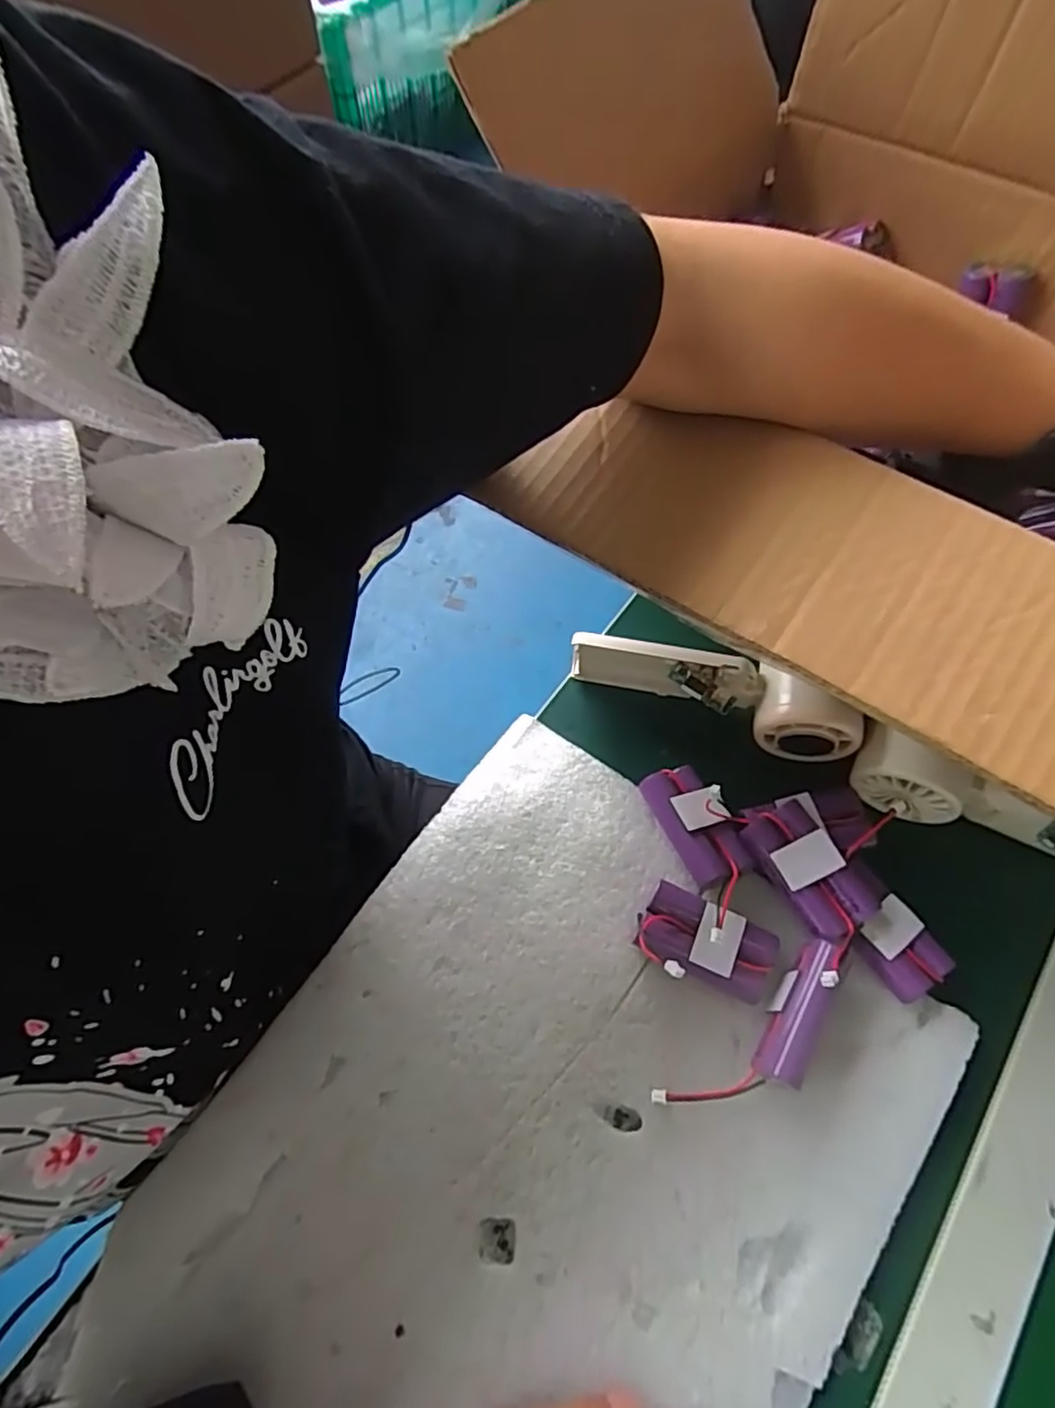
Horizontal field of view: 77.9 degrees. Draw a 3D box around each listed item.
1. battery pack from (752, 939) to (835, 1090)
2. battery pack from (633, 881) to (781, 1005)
[{"bbox_3d":[0.127,0.146,0.311,0.016,0.035,0.065,27,69,12],"label":"battery pack"},{"bbox_3d":[0.089,0.121,0.330,0.067,0.020,0.038,23,68,11],"label":"battery pack"}]

